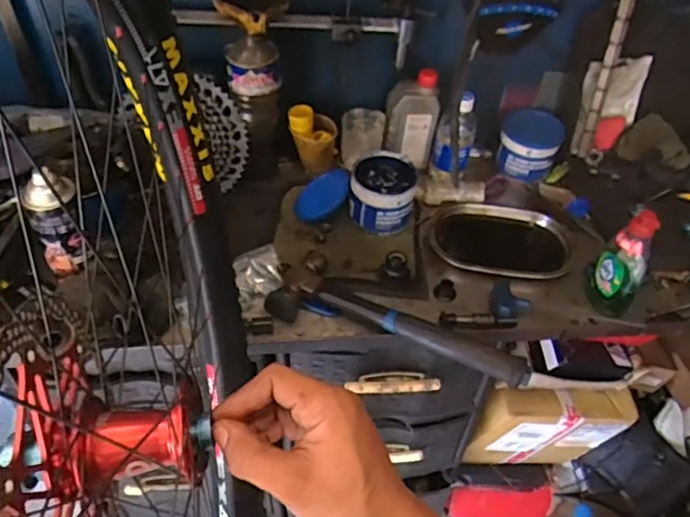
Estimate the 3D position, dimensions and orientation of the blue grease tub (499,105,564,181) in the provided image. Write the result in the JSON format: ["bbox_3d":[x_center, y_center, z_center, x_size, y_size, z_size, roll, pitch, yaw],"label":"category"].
[{"bbox_3d":[0.322,-0.200,1.017,0.103,0.090,0.109,19,48,13],"label":"blue grease tub"}]

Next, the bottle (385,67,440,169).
[{"bbox_3d":[0.109,-0.228,0.957,0.083,0.152,0.054,9,46,3],"label":"bottle"}]

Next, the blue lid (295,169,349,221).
[{"bbox_3d":[-0.034,-0.102,0.928,0.101,0.008,0.094,-17,45,18],"label":"blue lid"}]

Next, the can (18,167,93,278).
[{"bbox_3d":[-0.365,-0.046,0.740,0.062,0.132,0.055,-22,52,-24],"label":"can"}]

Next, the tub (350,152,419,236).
[{"bbox_3d":[0.060,-0.102,0.912,0.101,0.074,0.104,9,46,4],"label":"tub"}]

